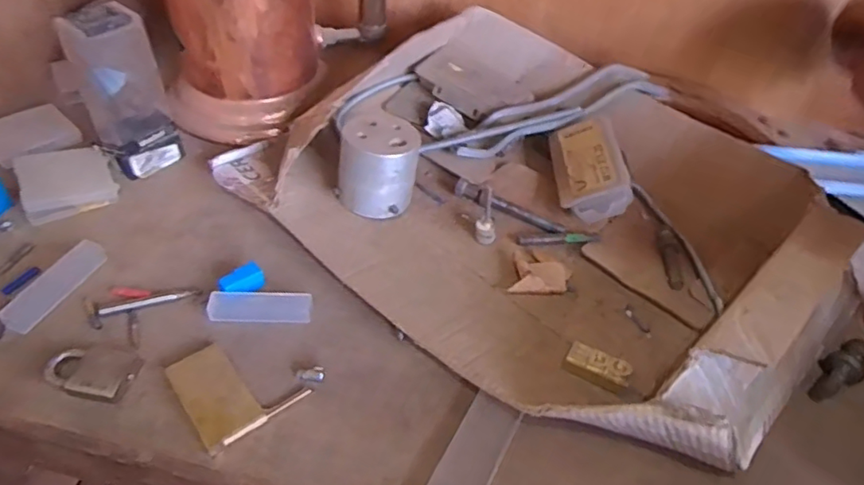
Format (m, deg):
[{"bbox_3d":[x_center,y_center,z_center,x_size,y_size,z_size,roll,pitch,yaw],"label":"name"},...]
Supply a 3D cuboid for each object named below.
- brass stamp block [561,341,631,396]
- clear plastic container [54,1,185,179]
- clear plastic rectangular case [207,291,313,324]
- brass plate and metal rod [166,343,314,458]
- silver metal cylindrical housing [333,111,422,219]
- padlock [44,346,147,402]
[{"bbox_3d":[0.085,0.066,0.296,0.032,0.011,0.014,22,46,17],"label":"brass stamp block"},{"bbox_3d":[-0.199,-0.095,0.373,0.048,0.107,0.033,-23,50,-26],"label":"clear plastic container"},{"bbox_3d":[-0.095,0.035,0.317,0.054,0.009,0.016,2,44,-3],"label":"clear plastic rectangular case"},{"bbox_3d":[-0.099,0.071,0.284,0.048,0.006,0.053,-30,53,-31],"label":"brass plate and metal rod"},{"bbox_3d":[-0.034,-0.050,0.364,0.050,0.049,0.044,5,43,0],"label":"silver metal cylindrical housing"},{"bbox_3d":[-0.169,0.064,0.281,0.042,0.013,0.028,6,43,1],"label":"padlock"}]

